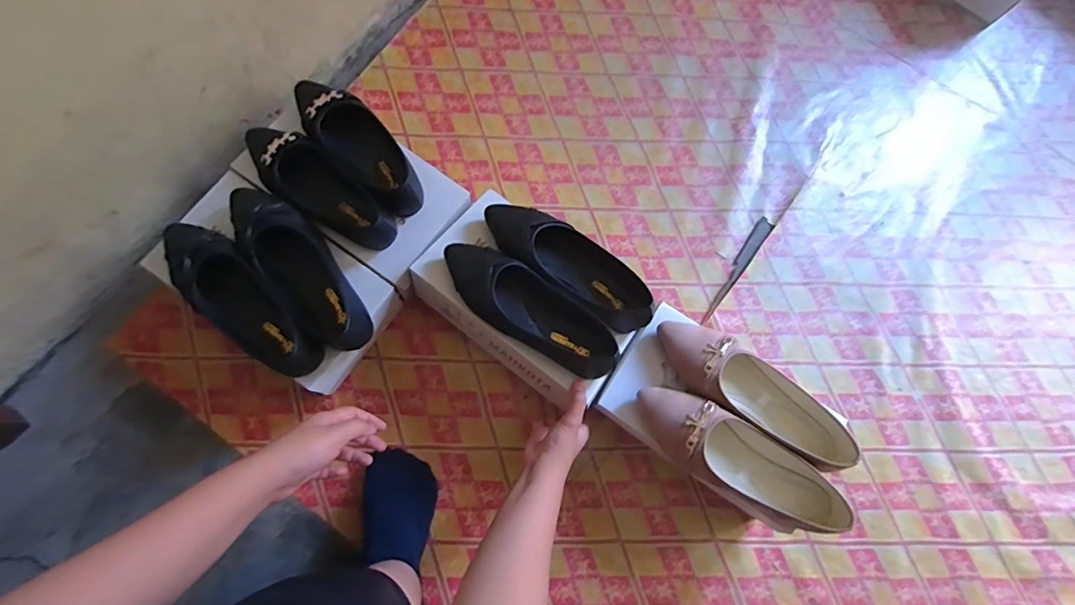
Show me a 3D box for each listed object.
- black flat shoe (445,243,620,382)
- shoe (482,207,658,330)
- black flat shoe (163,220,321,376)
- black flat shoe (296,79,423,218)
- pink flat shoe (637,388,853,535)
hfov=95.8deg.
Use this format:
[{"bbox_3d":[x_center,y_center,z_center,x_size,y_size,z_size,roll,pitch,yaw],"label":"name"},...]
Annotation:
[{"bbox_3d":[-0.011,0.009,0.604,0.240,0.056,0.079,33,77,5],"label":"black flat shoe"},{"bbox_3d":[0.034,-0.053,0.633,0.240,0.057,0.085,34,77,5],"label":"shoe"},{"bbox_3d":[-0.366,-0.003,0.589,0.090,0.056,0.245,-40,81,-11],"label":"black flat shoe"},{"bbox_3d":[-0.239,-0.211,0.649,0.082,0.060,0.237,-39,81,-11],"label":"black flat shoe"},{"bbox_3d":[0.244,0.189,0.586,0.266,0.058,0.092,32,77,5],"label":"pink flat shoe"}]

